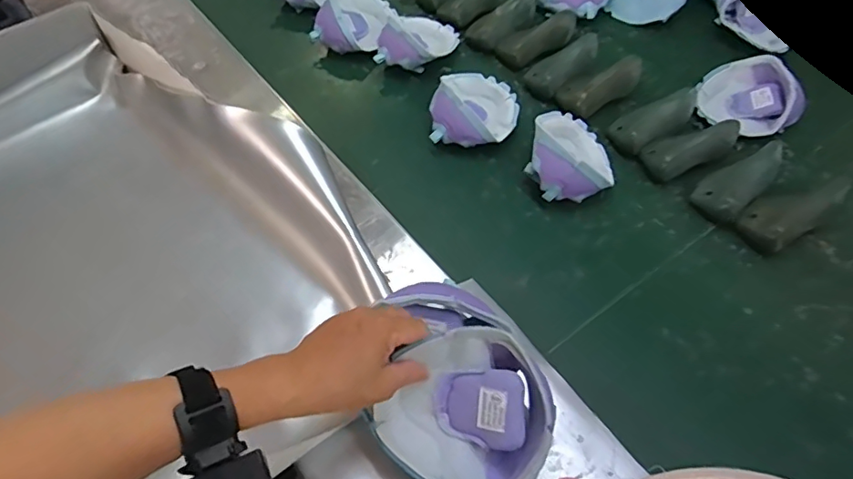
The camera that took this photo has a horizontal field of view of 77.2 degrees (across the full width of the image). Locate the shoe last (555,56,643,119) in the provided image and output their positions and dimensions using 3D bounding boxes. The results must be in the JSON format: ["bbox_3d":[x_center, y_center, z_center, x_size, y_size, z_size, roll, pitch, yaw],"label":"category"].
[{"bbox_3d":[0.261,-0.232,0.801,0.141,0.050,0.065,-30,59,-19],"label":"shoe last"}]

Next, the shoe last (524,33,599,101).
[{"bbox_3d":[0.217,-0.277,0.838,0.076,0.045,0.143,34,62,23],"label":"shoe last"}]

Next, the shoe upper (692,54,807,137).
[{"bbox_3d":[0.469,-0.208,0.773,0.138,0.057,0.109,34,61,23],"label":"shoe upper"}]

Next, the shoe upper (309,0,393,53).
[{"bbox_3d":[-0.120,-0.374,0.907,0.110,0.059,0.138,22,57,16],"label":"shoe upper"}]

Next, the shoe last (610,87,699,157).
[{"bbox_3d":[0.331,-0.171,0.757,0.149,0.041,0.056,-30,58,-5],"label":"shoe last"}]

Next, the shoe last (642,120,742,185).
[{"bbox_3d":[0.361,-0.129,0.728,0.135,0.046,0.059,-23,57,-15],"label":"shoe last"}]

